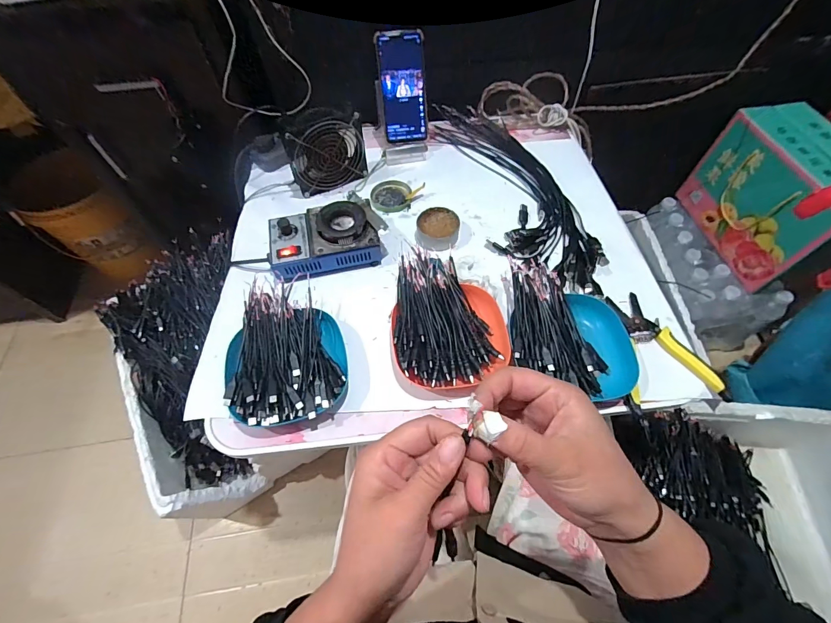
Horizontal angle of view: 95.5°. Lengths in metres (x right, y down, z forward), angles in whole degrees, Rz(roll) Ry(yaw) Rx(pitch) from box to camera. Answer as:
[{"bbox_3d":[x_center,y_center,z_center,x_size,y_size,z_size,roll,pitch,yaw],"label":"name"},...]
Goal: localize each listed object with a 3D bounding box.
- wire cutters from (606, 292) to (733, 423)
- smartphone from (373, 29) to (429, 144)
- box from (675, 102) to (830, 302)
[{"bbox_3d":[0.288,0.046,0.466,0.114,0.023,0.160,-11,60,-5],"label":"wire cutters"},{"bbox_3d":[-0.021,-0.375,0.638,0.076,0.164,0.009,-7,24,-3],"label":"smartphone"},{"bbox_3d":[0.790,-0.250,0.826,0.148,0.236,0.325,-9,60,-4],"label":"box"}]

